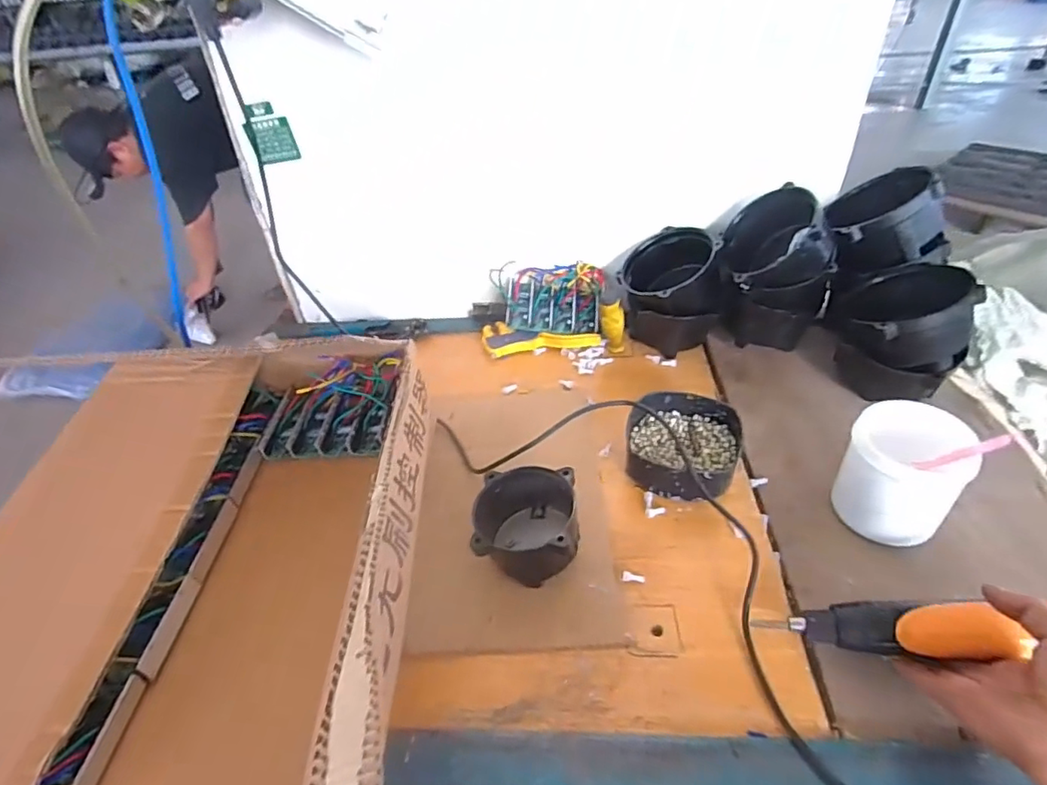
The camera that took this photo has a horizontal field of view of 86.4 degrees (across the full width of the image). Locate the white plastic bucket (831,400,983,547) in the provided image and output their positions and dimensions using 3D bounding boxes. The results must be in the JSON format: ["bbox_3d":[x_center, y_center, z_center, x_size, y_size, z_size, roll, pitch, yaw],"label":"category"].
[{"bbox_3d":[0.345,0.083,0.518,0.087,0.116,0.092,-3,40,3],"label":"white plastic bucket"}]

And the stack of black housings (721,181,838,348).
[{"bbox_3d":[0.325,-0.145,0.727,0.126,0.196,0.116,6,40,10],"label":"stack of black housings"}]

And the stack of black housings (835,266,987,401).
[{"bbox_3d":[0.445,-0.064,0.665,0.115,0.145,0.123,7,42,15],"label":"stack of black housings"}]

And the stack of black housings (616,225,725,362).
[{"bbox_3d":[0.203,-0.134,0.769,0.132,0.145,0.122,8,42,16],"label":"stack of black housings"}]

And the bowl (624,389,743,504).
[{"bbox_3d":[0.176,0.061,0.619,0.118,0.051,0.125,-3,40,3],"label":"bowl"}]

